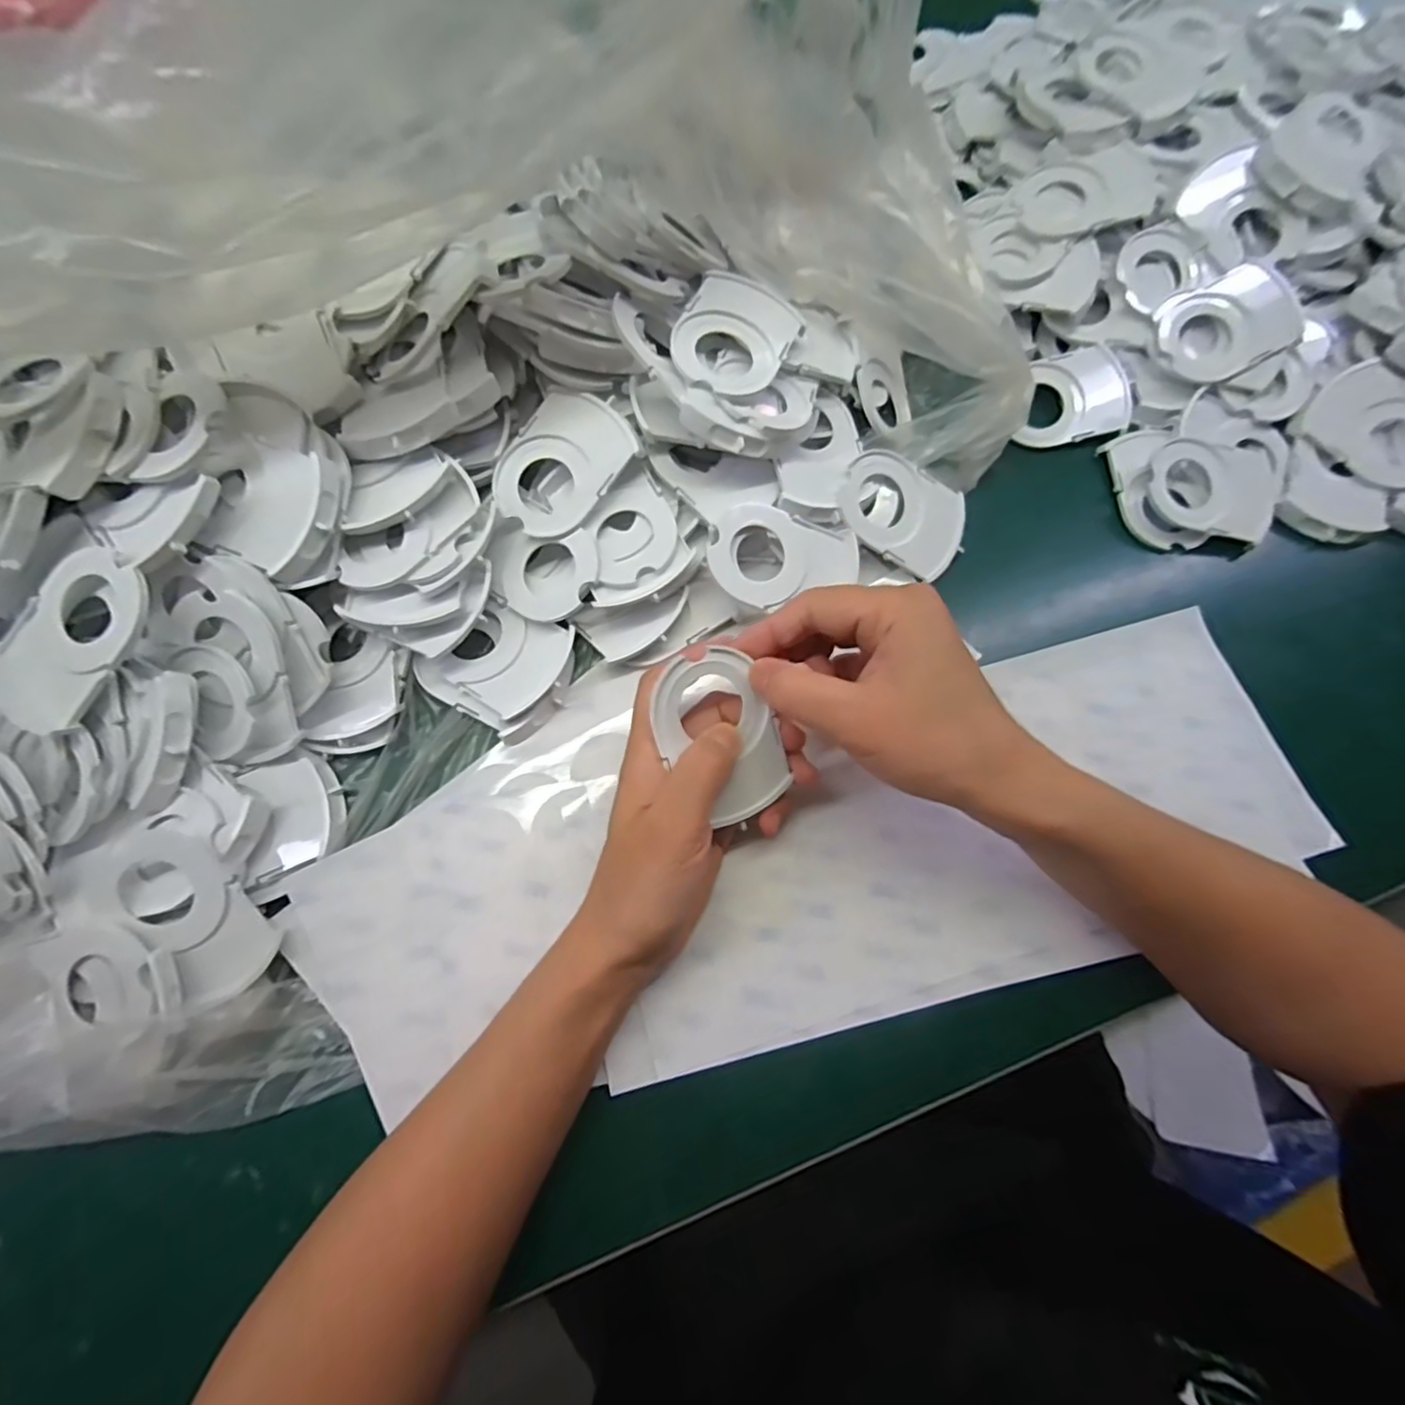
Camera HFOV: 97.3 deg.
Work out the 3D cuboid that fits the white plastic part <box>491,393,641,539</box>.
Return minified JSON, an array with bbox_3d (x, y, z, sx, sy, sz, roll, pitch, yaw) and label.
[{"bbox_3d":[-0.072,-0.122,0.317,0.054,0.010,0.073,42,96,4],"label":"white plastic part"}]

